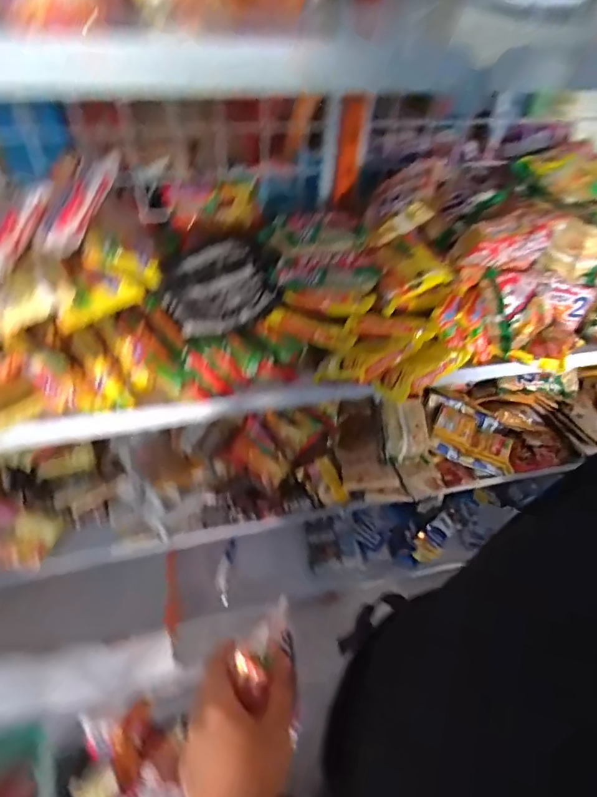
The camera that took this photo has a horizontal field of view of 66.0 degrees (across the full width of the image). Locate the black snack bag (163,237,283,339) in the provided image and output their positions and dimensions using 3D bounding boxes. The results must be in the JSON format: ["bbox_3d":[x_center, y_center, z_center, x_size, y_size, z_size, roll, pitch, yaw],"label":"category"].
[{"bbox_3d":[-0.114,-0.156,0.632,0.146,0.058,0.131,-26,57,-24],"label":"black snack bag"}]

